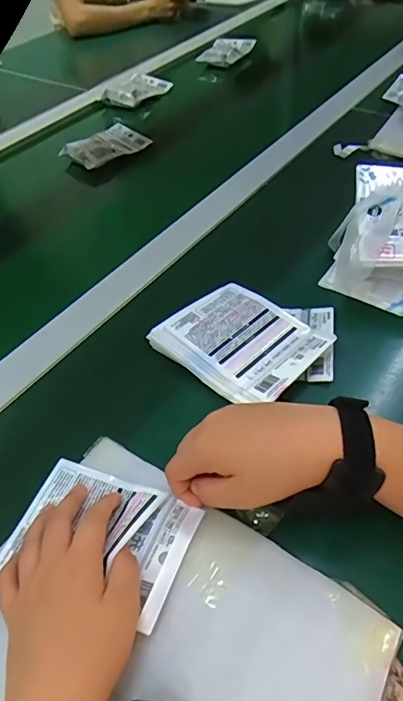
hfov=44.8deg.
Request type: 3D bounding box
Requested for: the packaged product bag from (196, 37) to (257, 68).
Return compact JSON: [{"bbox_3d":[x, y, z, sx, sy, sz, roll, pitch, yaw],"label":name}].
[{"bbox_3d":[0.059,-0.665,1.077,0.093,0.022,0.138,18,52,19],"label":"packaged product bag"}]

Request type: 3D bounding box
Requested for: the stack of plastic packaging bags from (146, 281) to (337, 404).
[{"bbox_3d":[0.039,-0.009,0.489,0.146,0.023,0.113,34,60,30],"label":"stack of plastic packaging bags"}]

